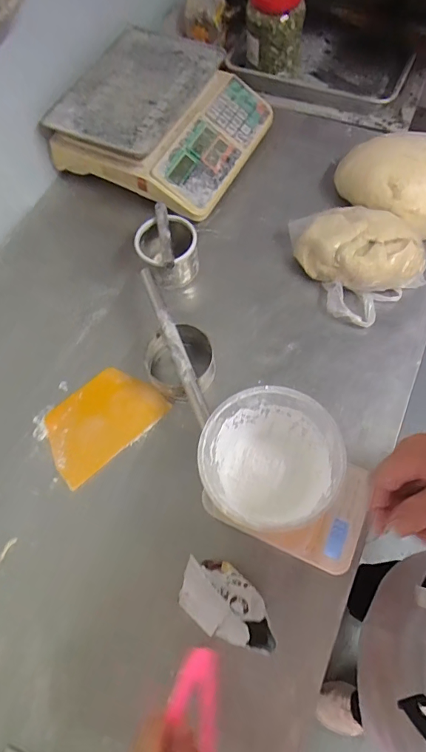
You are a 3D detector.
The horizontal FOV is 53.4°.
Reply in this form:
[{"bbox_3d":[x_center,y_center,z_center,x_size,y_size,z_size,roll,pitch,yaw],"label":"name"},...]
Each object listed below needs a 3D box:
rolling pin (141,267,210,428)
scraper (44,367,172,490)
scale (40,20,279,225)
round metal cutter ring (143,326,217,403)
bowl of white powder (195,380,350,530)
[{"bbox_3d":[-0.060,-0.055,0.637,0.020,0.025,0.279,-20,64,-6],"label":"rolling pin"},{"bbox_3d":[-0.176,0.068,0.672,0.188,0.008,0.123,-39,72,-12],"label":"scraper"},{"bbox_3d":[-0.102,-0.526,0.878,0.376,0.109,0.352,27,71,14],"label":"scale"},{"bbox_3d":[-0.050,-0.019,0.676,0.109,0.086,0.108,-1,67,3],"label":"round metal cutter ring"},{"bbox_3d":[0.071,0.102,0.543,0.158,0.109,0.142,13,66,10],"label":"bowl of white powder"}]

